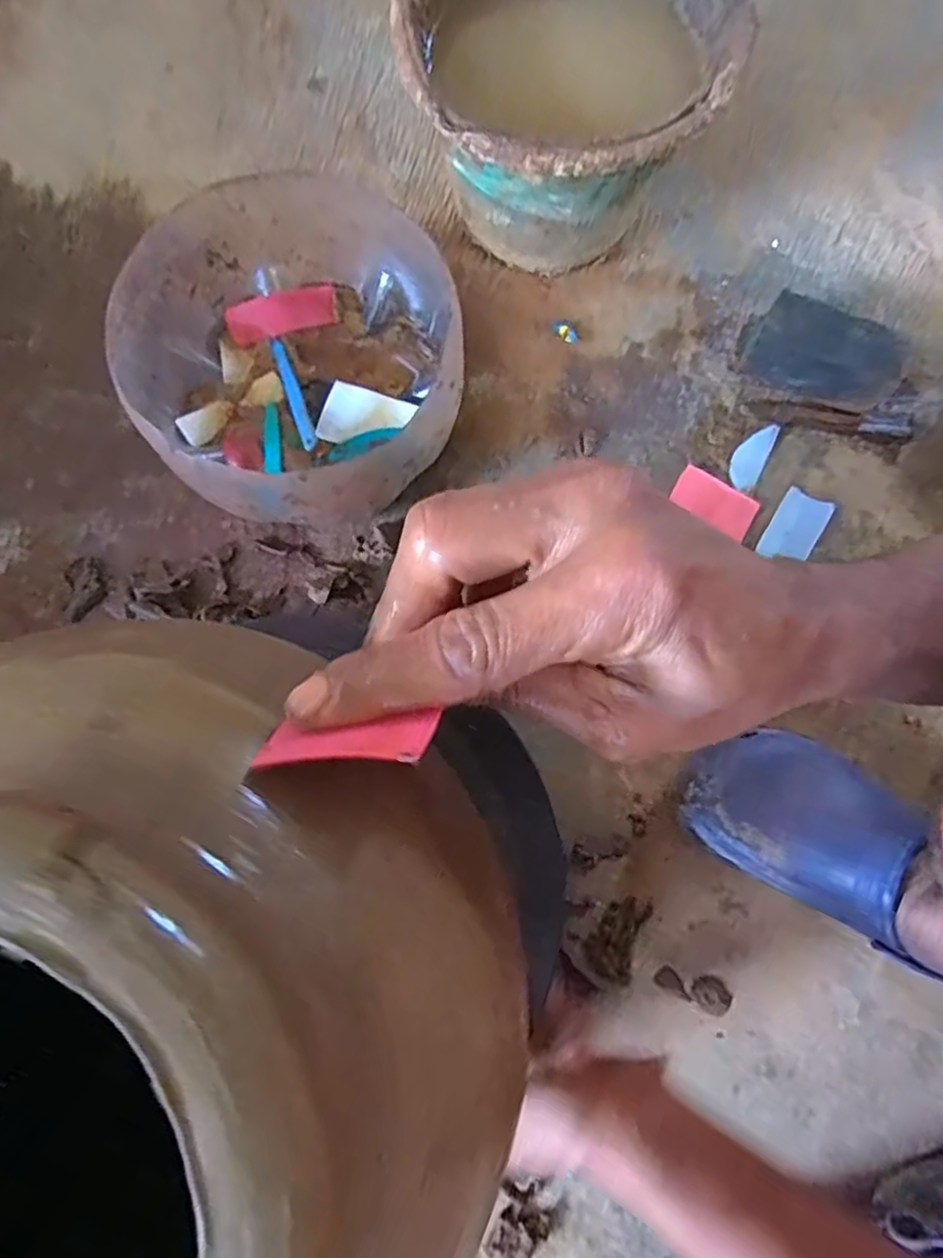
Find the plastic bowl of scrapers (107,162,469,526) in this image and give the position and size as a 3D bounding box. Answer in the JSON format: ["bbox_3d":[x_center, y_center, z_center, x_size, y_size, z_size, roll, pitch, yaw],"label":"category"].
[{"bbox_3d":[-0.134,-0.200,0.525,0.241,0.128,0.248,0,78,-1],"label":"plastic bowl of scrapers"}]

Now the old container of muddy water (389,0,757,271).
[{"bbox_3d":[0.071,-0.421,0.550,0.239,0.169,0.253,27,78,4],"label":"old container of muddy water"}]

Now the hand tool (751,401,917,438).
[{"bbox_3d":[0.320,-0.186,0.592,0.145,0.014,0.026,7,78,1],"label":"hand tool"}]

